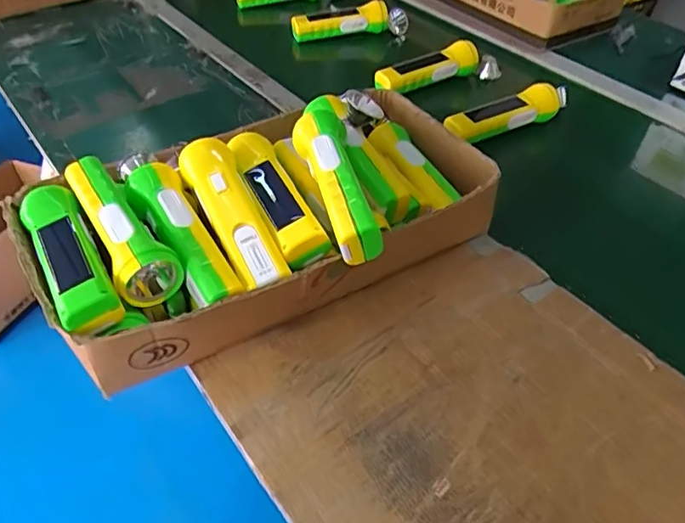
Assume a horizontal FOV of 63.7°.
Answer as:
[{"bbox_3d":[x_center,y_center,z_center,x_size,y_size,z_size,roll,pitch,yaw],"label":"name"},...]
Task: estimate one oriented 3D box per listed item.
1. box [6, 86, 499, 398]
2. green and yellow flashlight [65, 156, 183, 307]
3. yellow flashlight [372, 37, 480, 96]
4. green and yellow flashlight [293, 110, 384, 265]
[{"bbox_3d":[-0.068,-0.053,0.534,0.422,0.120,0.236,-19,48,-21],"label":"box"},{"bbox_3d":[-0.194,-0.033,0.480,0.050,0.047,0.156,-25,50,-25],"label":"green and yellow flashlight"},{"bbox_3d":[0.134,-0.300,0.855,0.175,0.044,0.050,-23,49,-24],"label":"yellow flashlight"},{"bbox_3d":[-0.005,-0.073,0.499,0.046,0.048,0.167,-9,45,-12],"label":"green and yellow flashlight"}]

